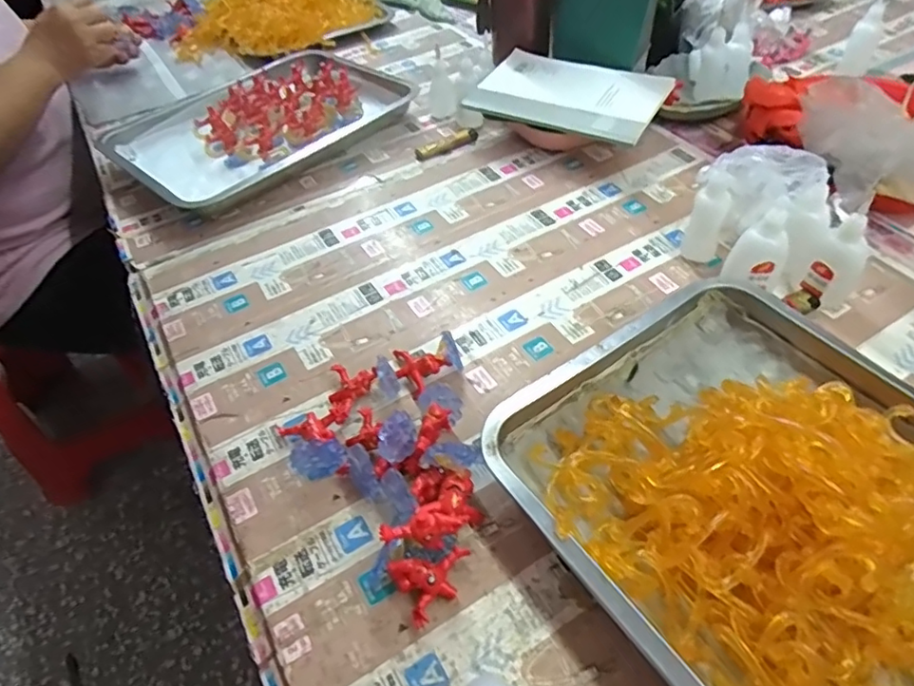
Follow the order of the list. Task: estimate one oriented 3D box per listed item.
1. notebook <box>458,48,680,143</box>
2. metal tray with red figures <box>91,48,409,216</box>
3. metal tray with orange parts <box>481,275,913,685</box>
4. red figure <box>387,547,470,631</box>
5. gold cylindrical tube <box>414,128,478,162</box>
[{"bbox_3d":[0.124,-0.281,0.645,0.201,0.024,0.143,20,53,21],"label":"notebook"},{"bbox_3d":[-0.262,-0.301,0.773,0.361,0.035,0.291,-38,56,-25],"label":"metal tray with red figures"},{"bbox_3d":[0.209,0.098,0.316,0.264,0.073,0.343,-30,53,-20],"label":"metal tray with orange parts"},{"bbox_3d":[-0.012,0.136,0.336,0.045,0.018,0.035,-27,52,-17],"label":"red figure"},{"bbox_3d":[-0.011,-0.242,0.706,0.079,0.018,0.021,-23,51,-14],"label":"gold cylindrical tube"}]

